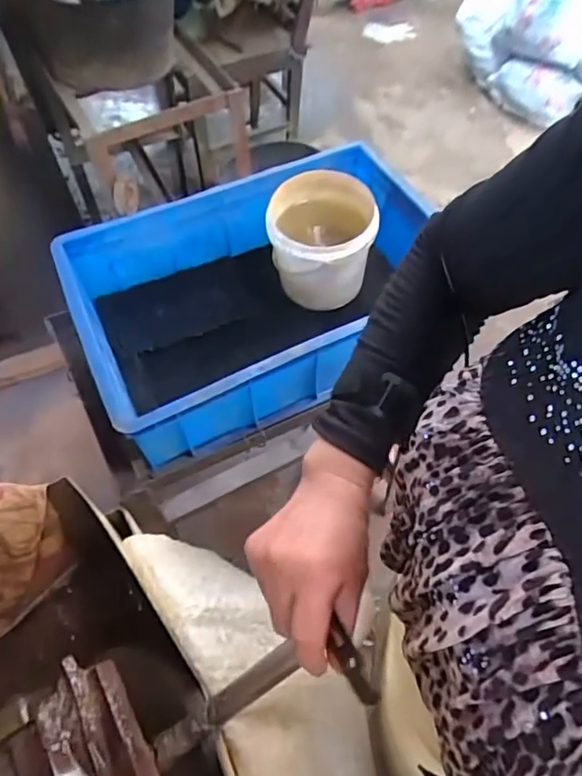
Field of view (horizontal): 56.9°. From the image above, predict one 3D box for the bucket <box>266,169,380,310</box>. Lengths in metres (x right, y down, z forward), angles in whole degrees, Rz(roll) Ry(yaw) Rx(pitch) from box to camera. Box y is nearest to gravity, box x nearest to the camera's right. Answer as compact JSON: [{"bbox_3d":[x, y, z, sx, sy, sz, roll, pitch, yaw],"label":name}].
[{"bbox_3d":[0.047,-0.223,0.837,0.161,0.154,0.177,1,57,0],"label":"bucket"}]

